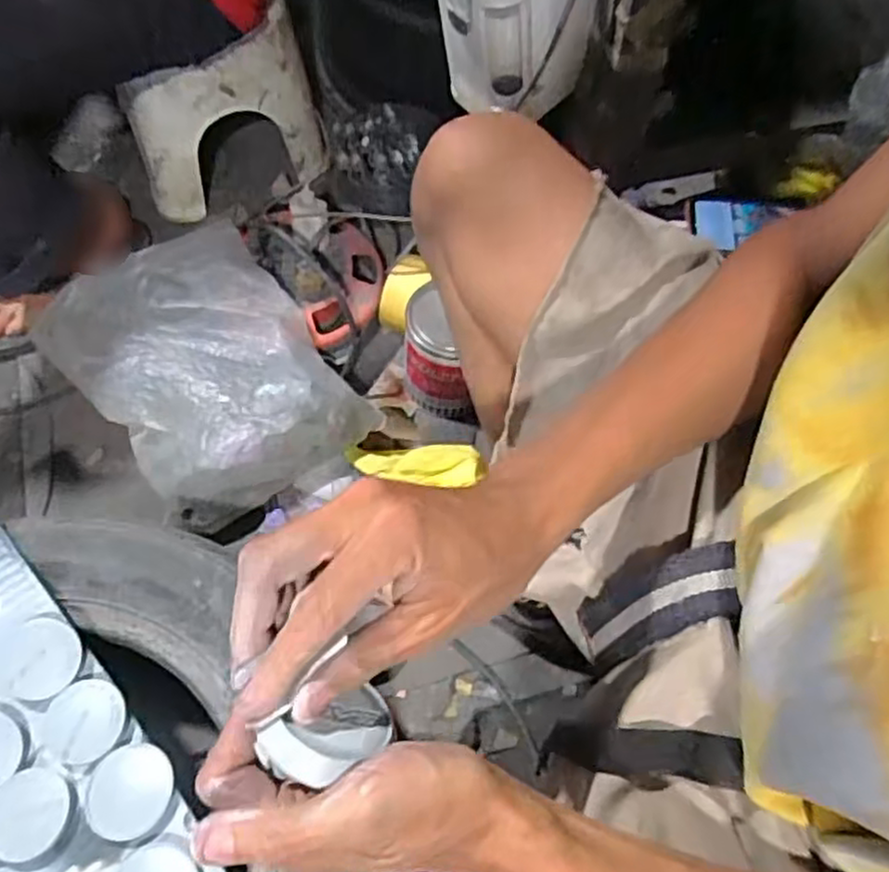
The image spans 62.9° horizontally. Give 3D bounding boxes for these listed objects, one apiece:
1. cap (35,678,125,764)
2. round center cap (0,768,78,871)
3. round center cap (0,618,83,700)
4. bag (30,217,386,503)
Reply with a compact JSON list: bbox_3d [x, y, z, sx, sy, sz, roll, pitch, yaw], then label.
[{"bbox_3d":[-0.268,0.210,0.535,0.061,0.009,0.055,-4,62,-5],"label":"cap"},{"bbox_3d":[-0.289,0.266,0.506,0.058,0.010,0.060,1,62,-2],"label":"round center cap"},{"bbox_3d":[-0.302,0.166,0.544,0.054,0.011,0.056,1,62,-2],"label":"round center cap"},{"bbox_3d":[-0.252,-0.072,0.767,0.224,0.131,0.298,-38,70,-20],"label":"bag"}]

